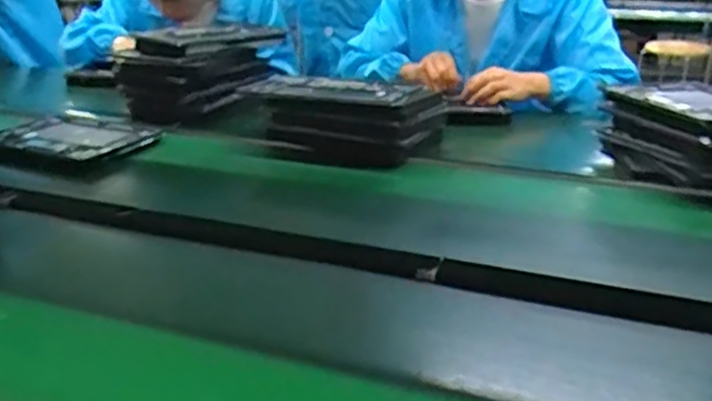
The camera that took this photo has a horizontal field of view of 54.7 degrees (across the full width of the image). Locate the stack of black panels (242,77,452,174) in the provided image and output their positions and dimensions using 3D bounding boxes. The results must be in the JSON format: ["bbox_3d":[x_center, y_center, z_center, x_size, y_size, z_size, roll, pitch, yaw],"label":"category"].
[{"bbox_3d":[-0.013,-0.136,1.096,0.285,0.099,0.168,9,24,22],"label":"stack of black panels"}]

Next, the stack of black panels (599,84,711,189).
[{"bbox_3d":[0.484,-0.094,0.954,0.205,0.088,0.237,-1,22,-2],"label":"stack of black panels"}]

